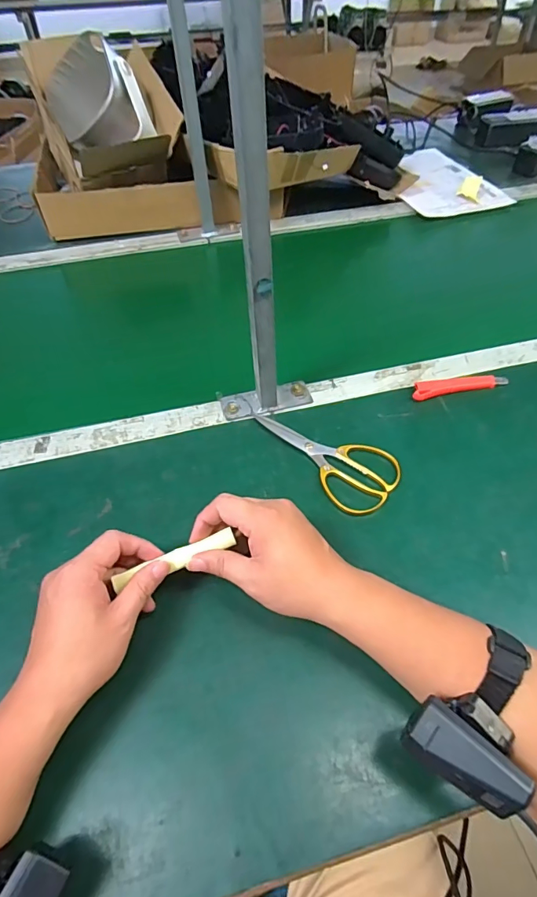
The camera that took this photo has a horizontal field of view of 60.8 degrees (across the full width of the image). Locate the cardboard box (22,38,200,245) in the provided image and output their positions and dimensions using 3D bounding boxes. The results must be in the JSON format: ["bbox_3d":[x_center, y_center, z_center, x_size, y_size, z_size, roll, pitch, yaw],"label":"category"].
[{"bbox_3d":[-0.275,-0.520,0.791,0.275,0.215,0.207,-6,52,-5],"label":"cardboard box"}]

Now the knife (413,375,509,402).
[{"bbox_3d":[0.235,-0.078,0.563,0.125,0.013,0.022,-12,53,-9],"label":"knife"}]

